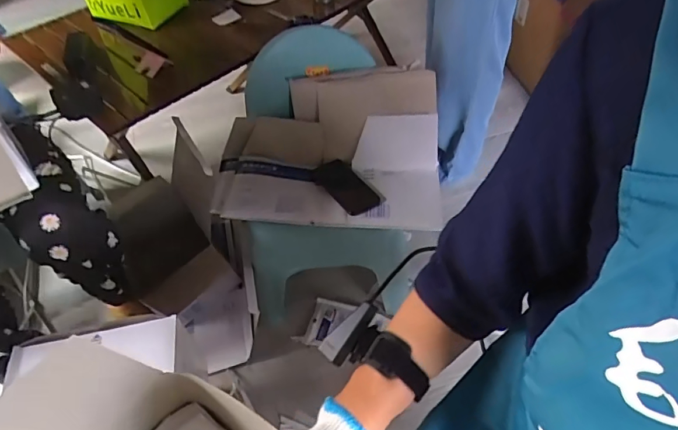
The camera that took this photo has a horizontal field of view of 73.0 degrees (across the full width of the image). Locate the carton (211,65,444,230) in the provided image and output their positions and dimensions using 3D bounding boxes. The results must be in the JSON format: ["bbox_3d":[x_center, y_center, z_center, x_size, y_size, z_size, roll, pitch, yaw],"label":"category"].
[{"bbox_3d":[-0.023,-0.130,0.990,0.482,0.201,0.315,-1,49,1],"label":"carton"}]

